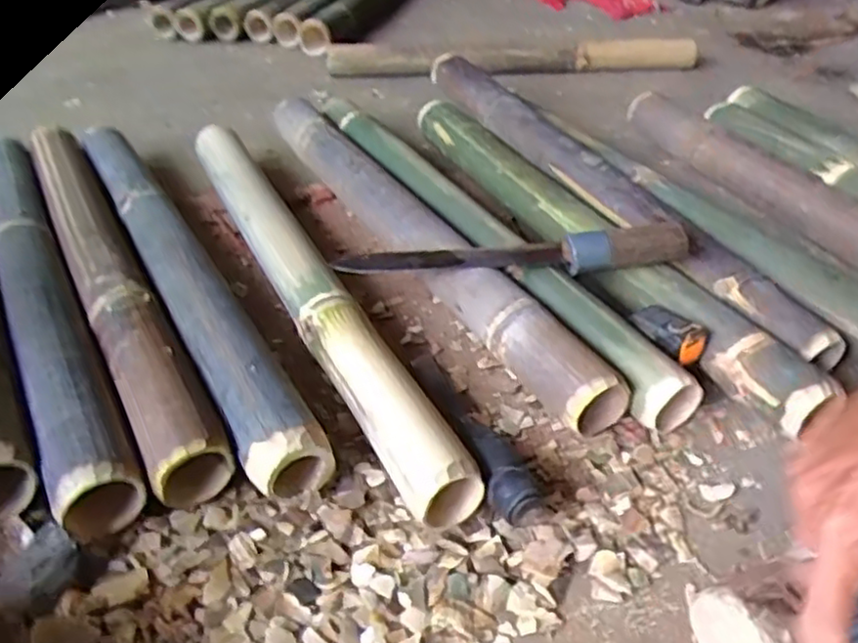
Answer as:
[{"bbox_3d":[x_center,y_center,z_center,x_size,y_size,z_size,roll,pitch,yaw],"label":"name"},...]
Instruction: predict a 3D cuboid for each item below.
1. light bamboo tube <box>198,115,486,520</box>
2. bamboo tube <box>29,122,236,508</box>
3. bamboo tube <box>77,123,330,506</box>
[{"bbox_3d":[-0.135,-0.060,0.711,0.063,0.059,0.663,-16,42,-22],"label":"light bamboo tube"},{"bbox_3d":[-0.333,-0.069,0.716,0.061,0.058,0.657,-19,43,-25],"label":"bamboo tube"},{"bbox_3d":[-0.261,-0.072,0.722,0.065,0.061,0.669,-19,43,-25],"label":"bamboo tube"}]

